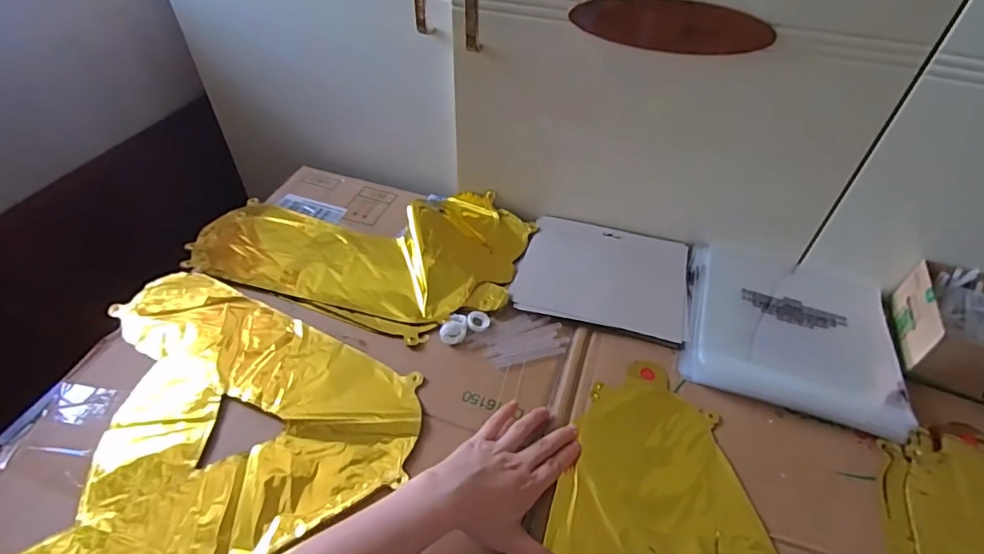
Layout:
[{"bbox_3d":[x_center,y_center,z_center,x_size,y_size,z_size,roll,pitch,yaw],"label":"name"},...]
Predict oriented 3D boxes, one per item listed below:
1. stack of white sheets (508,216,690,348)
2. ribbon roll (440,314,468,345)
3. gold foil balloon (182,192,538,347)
[{"bbox_3d":[0.137,-0.006,0.637,0.200,0.010,0.164,13,47,9],"label":"stack of white sheets"},{"bbox_3d":[-0.040,0.056,0.572,0.026,0.011,0.039,18,48,14],"label":"ribbon roll"},{"bbox_3d":[-0.164,-0.058,0.662,0.395,0.023,0.241,17,48,13],"label":"gold foil balloon"}]

